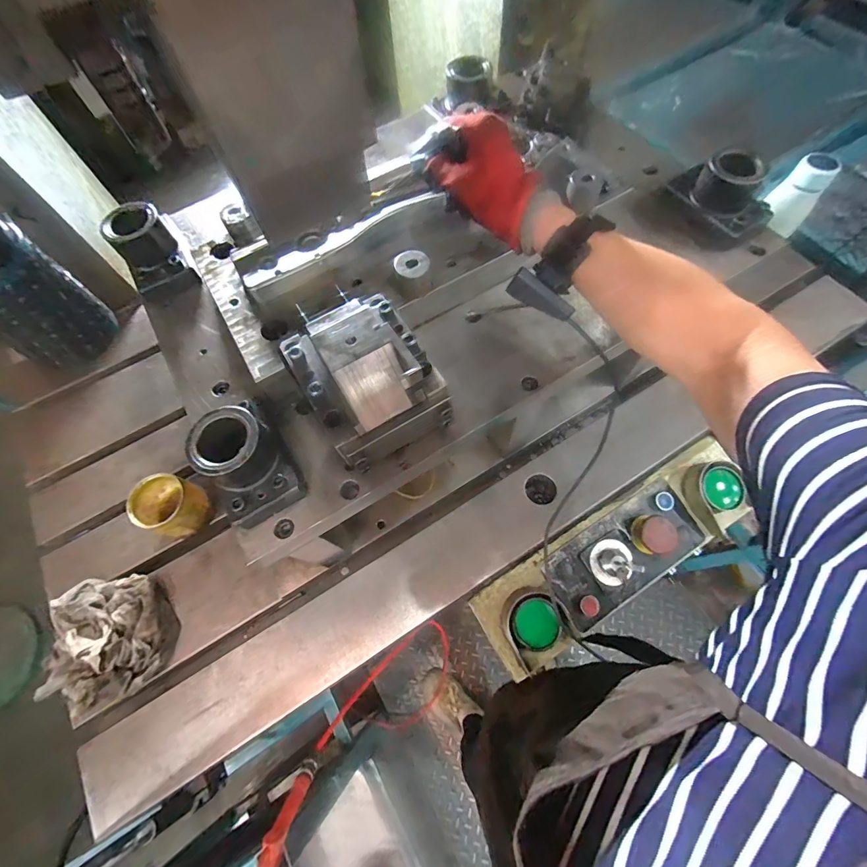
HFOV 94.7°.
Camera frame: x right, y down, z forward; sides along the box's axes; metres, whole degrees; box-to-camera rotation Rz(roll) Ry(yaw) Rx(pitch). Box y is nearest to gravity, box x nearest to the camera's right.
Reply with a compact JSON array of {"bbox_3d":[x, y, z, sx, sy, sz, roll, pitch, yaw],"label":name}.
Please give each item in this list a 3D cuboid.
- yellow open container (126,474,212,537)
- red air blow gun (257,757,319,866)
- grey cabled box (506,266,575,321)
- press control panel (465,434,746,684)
[{"bbox_3d":[-0.406,0.111,0.617,0.098,0.078,0.083,19,69,11],"label":"yellow open container"},{"bbox_3d":[-0.198,0.531,0.499,0.028,0.255,0.044,4,103,5],"label":"red air blow gun"},{"bbox_3d":[0.111,-0.140,0.409,0.069,0.027,0.014,32,71,-1],"label":"grey cabled box"},{"bbox_3d":[0.293,0.183,0.624,0.476,0.069,0.133,-31,68,-10],"label":"press control panel"}]

